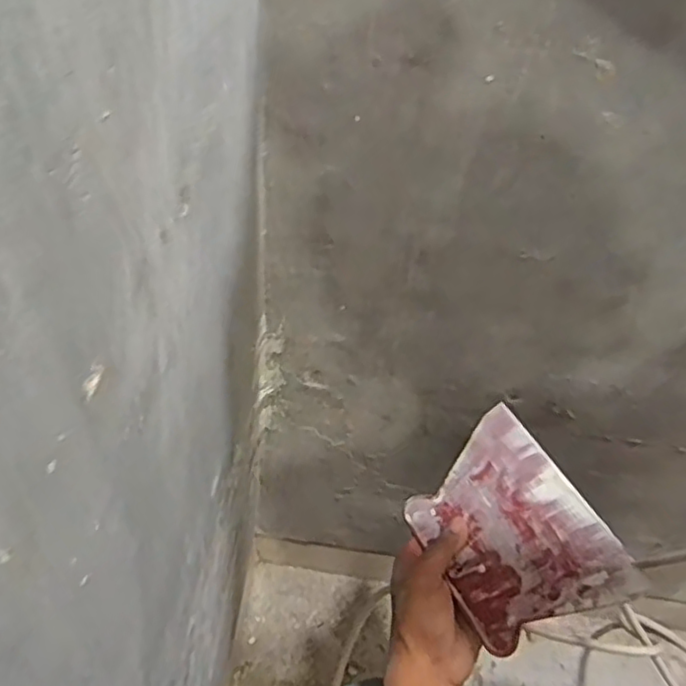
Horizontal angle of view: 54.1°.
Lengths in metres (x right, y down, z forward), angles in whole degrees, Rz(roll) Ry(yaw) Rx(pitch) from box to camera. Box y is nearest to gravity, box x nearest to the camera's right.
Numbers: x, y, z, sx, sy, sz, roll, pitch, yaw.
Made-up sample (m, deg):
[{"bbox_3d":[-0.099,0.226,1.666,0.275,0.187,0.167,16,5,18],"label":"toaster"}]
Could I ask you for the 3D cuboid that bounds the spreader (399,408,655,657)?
[{"bbox_3d":[0.128,0.146,0.521,0.121,0.007,0.164,-39,53,6],"label":"spreader"}]

